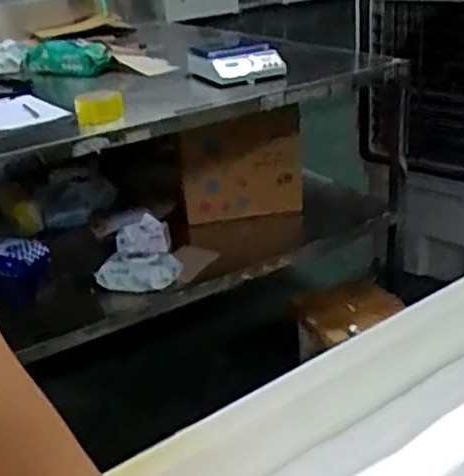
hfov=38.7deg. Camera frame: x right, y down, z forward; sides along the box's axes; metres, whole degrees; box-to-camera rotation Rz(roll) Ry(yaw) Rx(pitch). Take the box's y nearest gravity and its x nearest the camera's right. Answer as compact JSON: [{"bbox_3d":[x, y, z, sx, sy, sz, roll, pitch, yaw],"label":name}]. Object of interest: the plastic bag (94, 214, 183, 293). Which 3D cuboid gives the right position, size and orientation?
[{"bbox_3d":[-0.235,0.048,1.744,0.207,0.087,0.279,-4,26,2],"label":"plastic bag"}]

